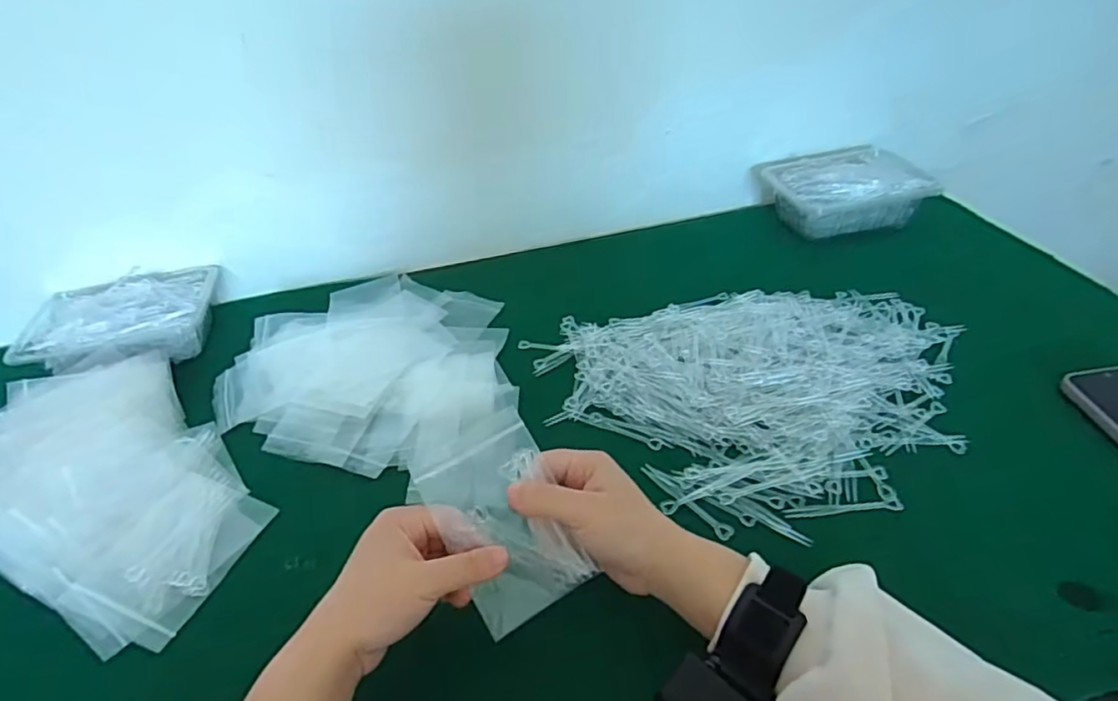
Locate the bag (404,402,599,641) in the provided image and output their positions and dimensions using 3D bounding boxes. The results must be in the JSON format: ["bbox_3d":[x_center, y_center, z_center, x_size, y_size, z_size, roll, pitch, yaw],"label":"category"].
[{"bbox_3d":[-0.034,0.107,0.400,0.077,0.012,0.118,-26,85,-17],"label":"bag"}]

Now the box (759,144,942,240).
[{"bbox_3d":[0.350,-0.200,0.776,0.175,0.057,0.141,-11,40,-8],"label":"box"}]

